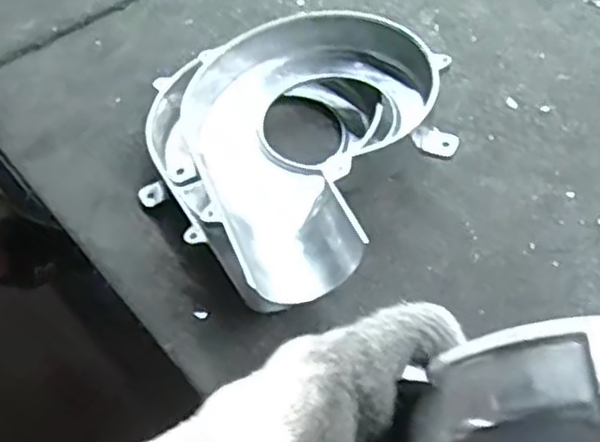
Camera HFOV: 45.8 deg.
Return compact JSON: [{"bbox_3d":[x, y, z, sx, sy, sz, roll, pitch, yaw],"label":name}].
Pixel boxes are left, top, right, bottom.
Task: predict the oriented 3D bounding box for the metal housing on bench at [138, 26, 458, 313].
[{"bbox_3d":[-0.009,-0.053,0.435,0.188,0.063,0.182,-3,53,4],"label":"metal housing on bench"}]

